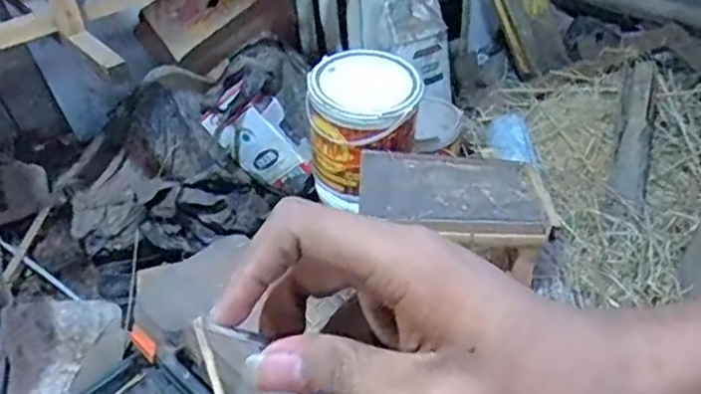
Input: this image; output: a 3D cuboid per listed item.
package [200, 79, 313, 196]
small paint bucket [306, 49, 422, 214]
[{"bbox_3d":[-0.170,-0.111,1.269,0.136,0.229,0.051,-43,7,20],"label":"package"},{"bbox_3d":[0.034,-0.109,1.059,0.173,0.218,0.171,-4,38,3],"label":"small paint bucket"}]

